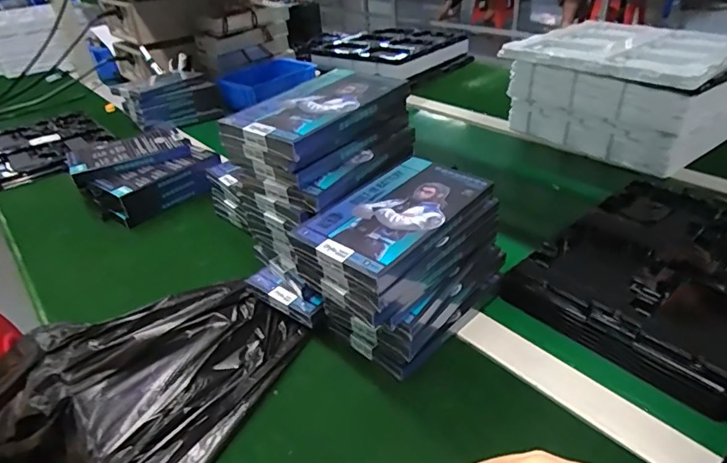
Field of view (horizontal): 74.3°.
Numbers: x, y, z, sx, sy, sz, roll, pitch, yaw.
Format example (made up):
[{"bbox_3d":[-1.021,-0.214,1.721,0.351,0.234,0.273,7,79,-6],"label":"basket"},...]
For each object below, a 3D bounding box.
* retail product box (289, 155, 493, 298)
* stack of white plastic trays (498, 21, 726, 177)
[{"bbox_3d":[0.031,-0.016,0.418,0.095,0.017,0.162,24,44,36],"label":"retail product box"},{"bbox_3d":[0.439,-0.239,0.798,0.326,0.148,0.290,-27,40,-29],"label":"stack of white plastic trays"}]

